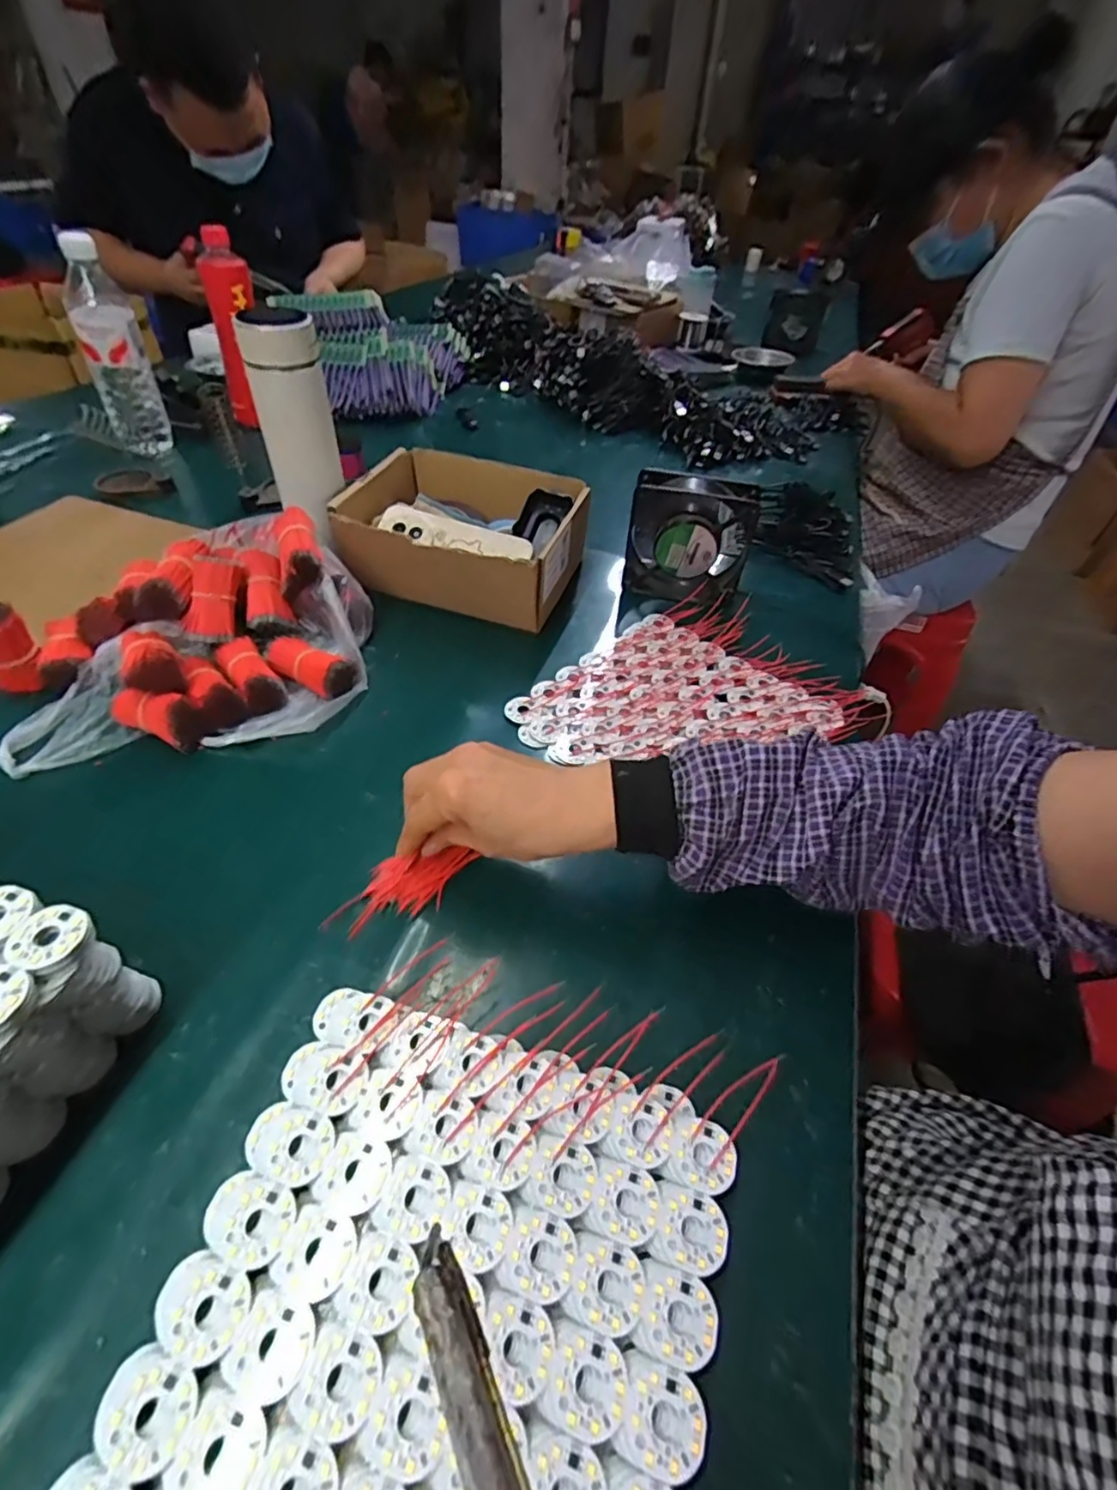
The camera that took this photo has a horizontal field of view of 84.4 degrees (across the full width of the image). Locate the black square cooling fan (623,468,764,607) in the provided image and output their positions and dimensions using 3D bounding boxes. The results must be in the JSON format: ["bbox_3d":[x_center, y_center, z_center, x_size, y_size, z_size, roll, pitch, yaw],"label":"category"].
[{"bbox_3d":[0.131,-0.208,0.626,0.121,0.119,0.049,16,46,13],"label":"black square cooling fan"}]

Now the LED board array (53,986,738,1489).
[{"bbox_3d":[-0.050,0.233,0.259,0.225,0.009,0.216,12,46,10],"label":"LED board array"}]

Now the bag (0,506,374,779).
[{"bbox_3d":[-0.313,-0.098,0.521,0.291,0.096,0.224,-12,46,-13],"label":"bag"}]

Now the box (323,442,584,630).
[{"bbox_3d":[-0.096,-0.214,0.643,0.221,0.096,0.176,15,46,12],"label":"box"}]

